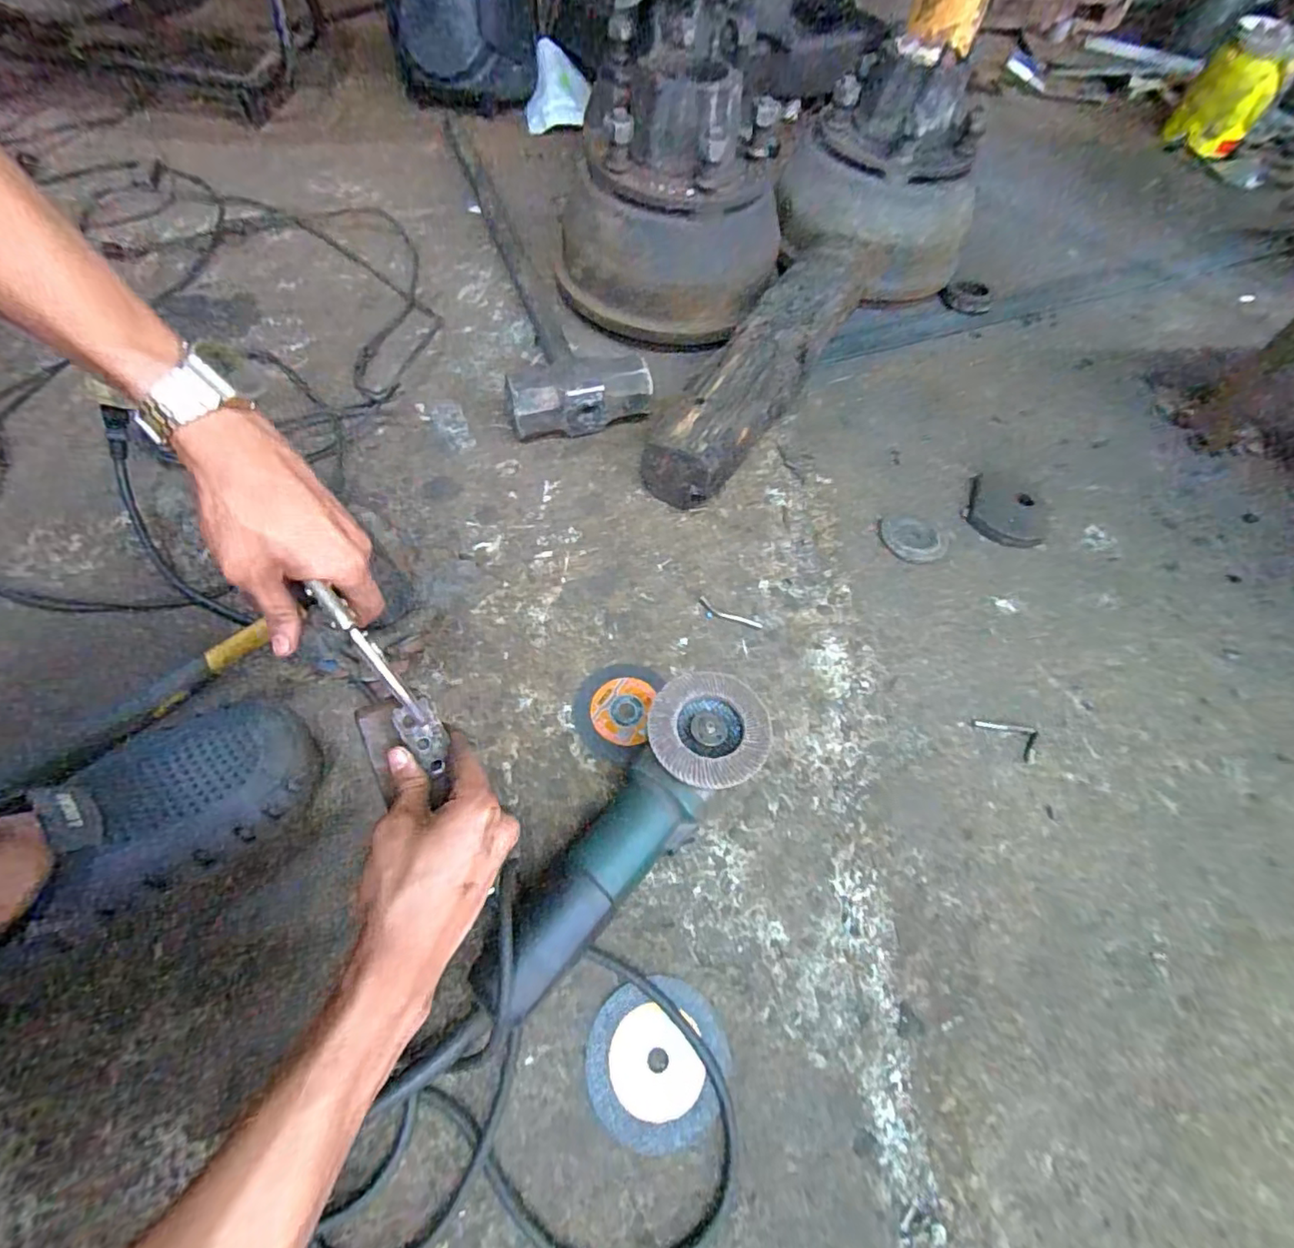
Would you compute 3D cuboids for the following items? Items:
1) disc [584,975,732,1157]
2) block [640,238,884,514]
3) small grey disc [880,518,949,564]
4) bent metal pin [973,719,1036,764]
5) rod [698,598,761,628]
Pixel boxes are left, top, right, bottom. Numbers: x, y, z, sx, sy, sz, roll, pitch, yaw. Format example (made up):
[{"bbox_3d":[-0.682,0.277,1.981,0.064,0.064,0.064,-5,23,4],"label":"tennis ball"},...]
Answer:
[{"bbox_3d":[0.007,0.315,0.429,0.098,0.007,0.100,2,59,-3],"label":"disc"},{"bbox_3d":[0.166,-0.352,0.789,0.103,0.099,0.540,26,60,11],"label":"block"},{"bbox_3d":[0.318,-0.101,0.700,0.077,0.005,0.066,-5,59,-7],"label":"small grey disc"},{"bbox_3d":[0.358,0.106,0.587,0.062,0.004,0.036,37,63,17],"label":"bent metal pin"},{"bbox_3d":[0.087,-0.010,0.628,0.071,0.004,0.015,26,60,11],"label":"rod"}]

